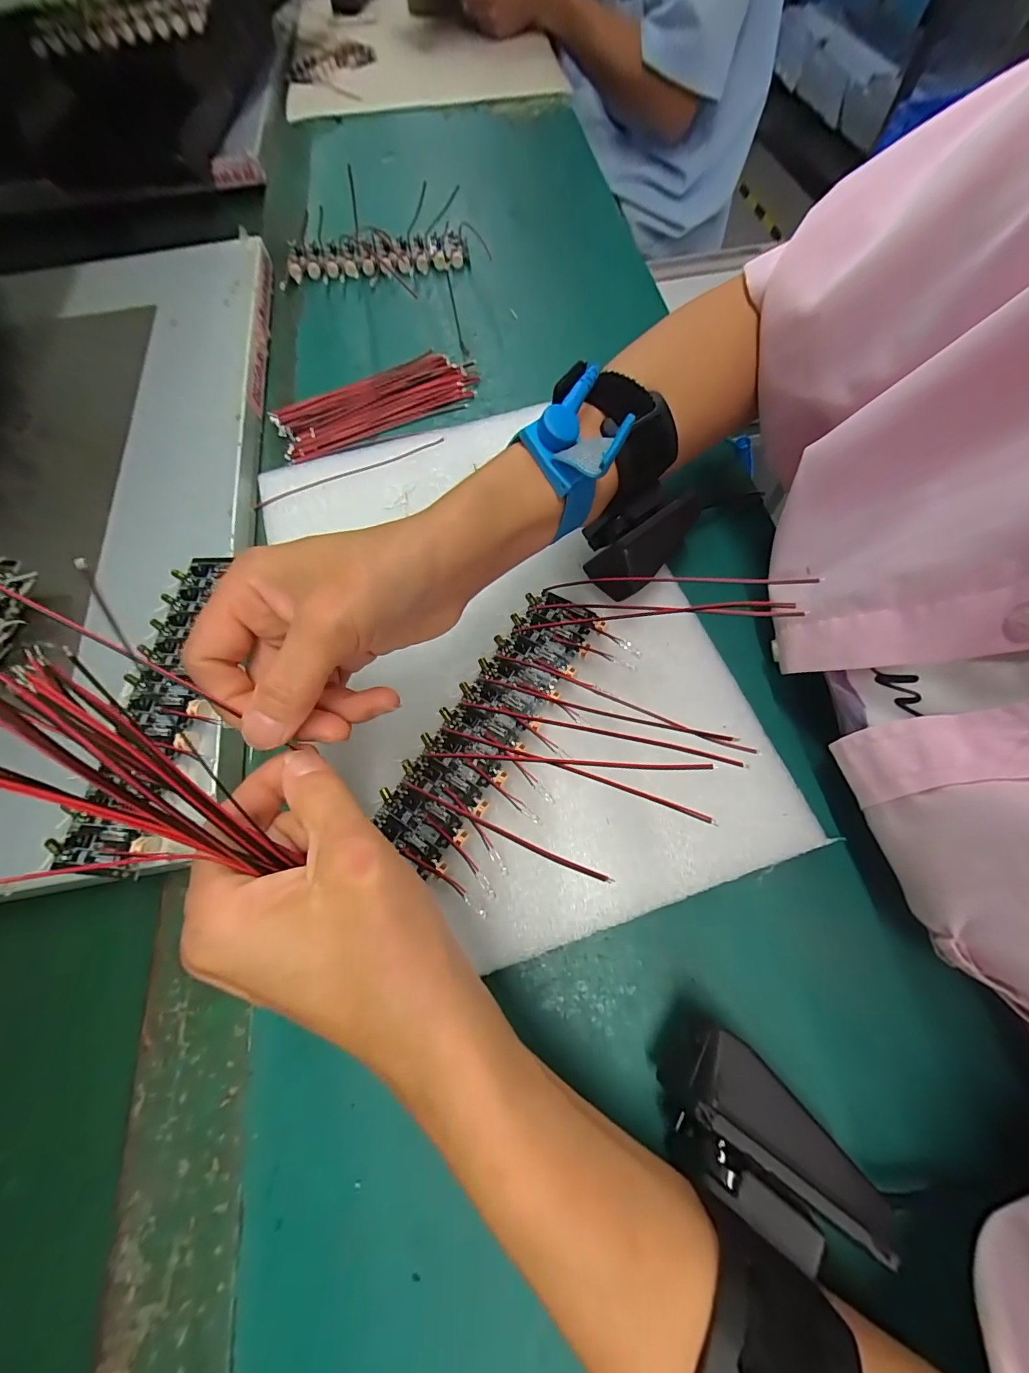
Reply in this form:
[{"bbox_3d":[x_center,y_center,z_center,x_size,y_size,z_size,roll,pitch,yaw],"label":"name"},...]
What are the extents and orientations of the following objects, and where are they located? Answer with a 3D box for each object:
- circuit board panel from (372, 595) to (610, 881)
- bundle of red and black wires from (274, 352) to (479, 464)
[{"bbox_3d":[-0.009,0.013,0.225,0.045,0.010,0.147,30,72,14],"label":"circuit board panel"},{"bbox_3d":[-0.098,-0.210,0.333,0.147,0.007,0.059,-29,69,-9],"label":"bundle of red and black wires"}]

